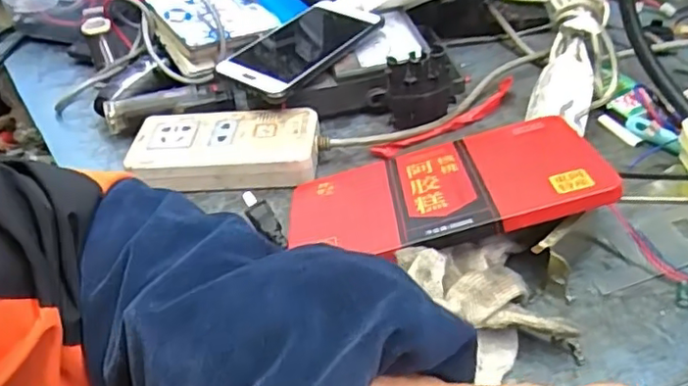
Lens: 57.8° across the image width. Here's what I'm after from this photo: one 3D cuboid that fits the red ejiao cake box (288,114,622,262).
[{"bbox_3d":[0.062,-0.001,0.407,0.201,0.016,0.116,-17,27,6],"label":"red ejiao cake box"}]

